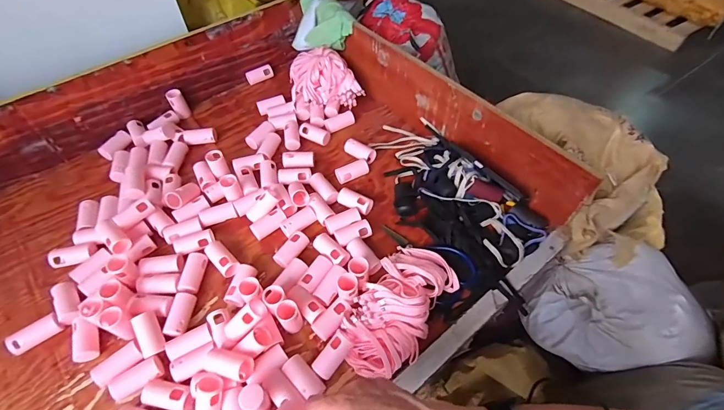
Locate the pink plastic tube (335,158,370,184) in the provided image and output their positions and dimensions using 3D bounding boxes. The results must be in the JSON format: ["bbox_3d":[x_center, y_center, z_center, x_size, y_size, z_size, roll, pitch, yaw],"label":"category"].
[{"bbox_3d":[-0.018,-0.065,0.724,0.066,0.030,0.025,-17,55,-12],"label":"pink plastic tube"}]

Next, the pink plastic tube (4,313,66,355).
[{"bbox_3d":[-0.483,0.189,0.547,0.066,0.026,0.029,-34,60,-22],"label":"pink plastic tube"}]

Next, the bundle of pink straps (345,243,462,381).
[{"bbox_3d":[0.056,0.149,0.551,0.115,0.057,0.212,30,59,20],"label":"bundle of pink straps"}]

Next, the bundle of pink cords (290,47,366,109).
[{"bbox_3d":[-0.094,-0.289,0.834,0.139,0.079,0.171,-19,56,-13],"label":"bundle of pink cords"}]

